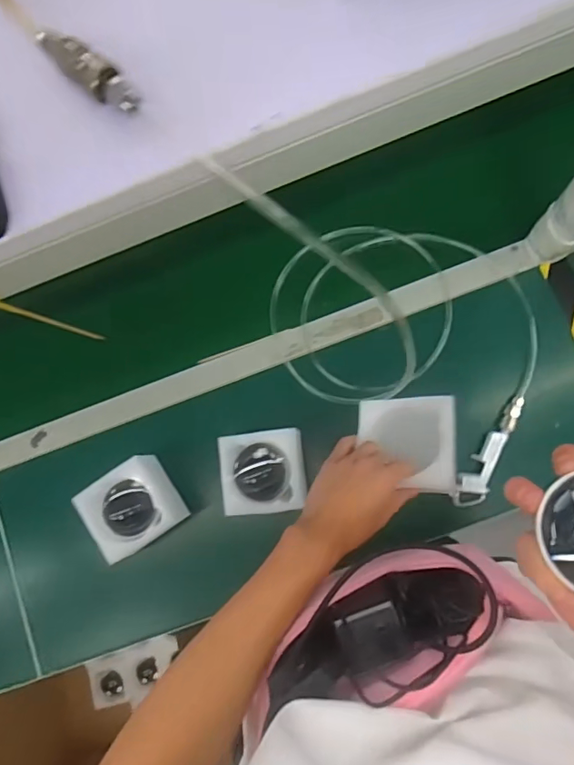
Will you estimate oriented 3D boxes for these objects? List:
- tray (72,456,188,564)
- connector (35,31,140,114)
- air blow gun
[{"bbox_3d":[-0.208,0.167,0.686,0.115,0.061,0.105,-35,81,1],"label":"tray"},{"bbox_3d":[-0.117,-0.185,0.302,0.069,0.016,0.020,41,89,9],"label":"connector"},{"bbox_3d":[0.273,0.093,0.688,0.039,0.017,0.164,25,86,8],"label":"air blow gun"}]

